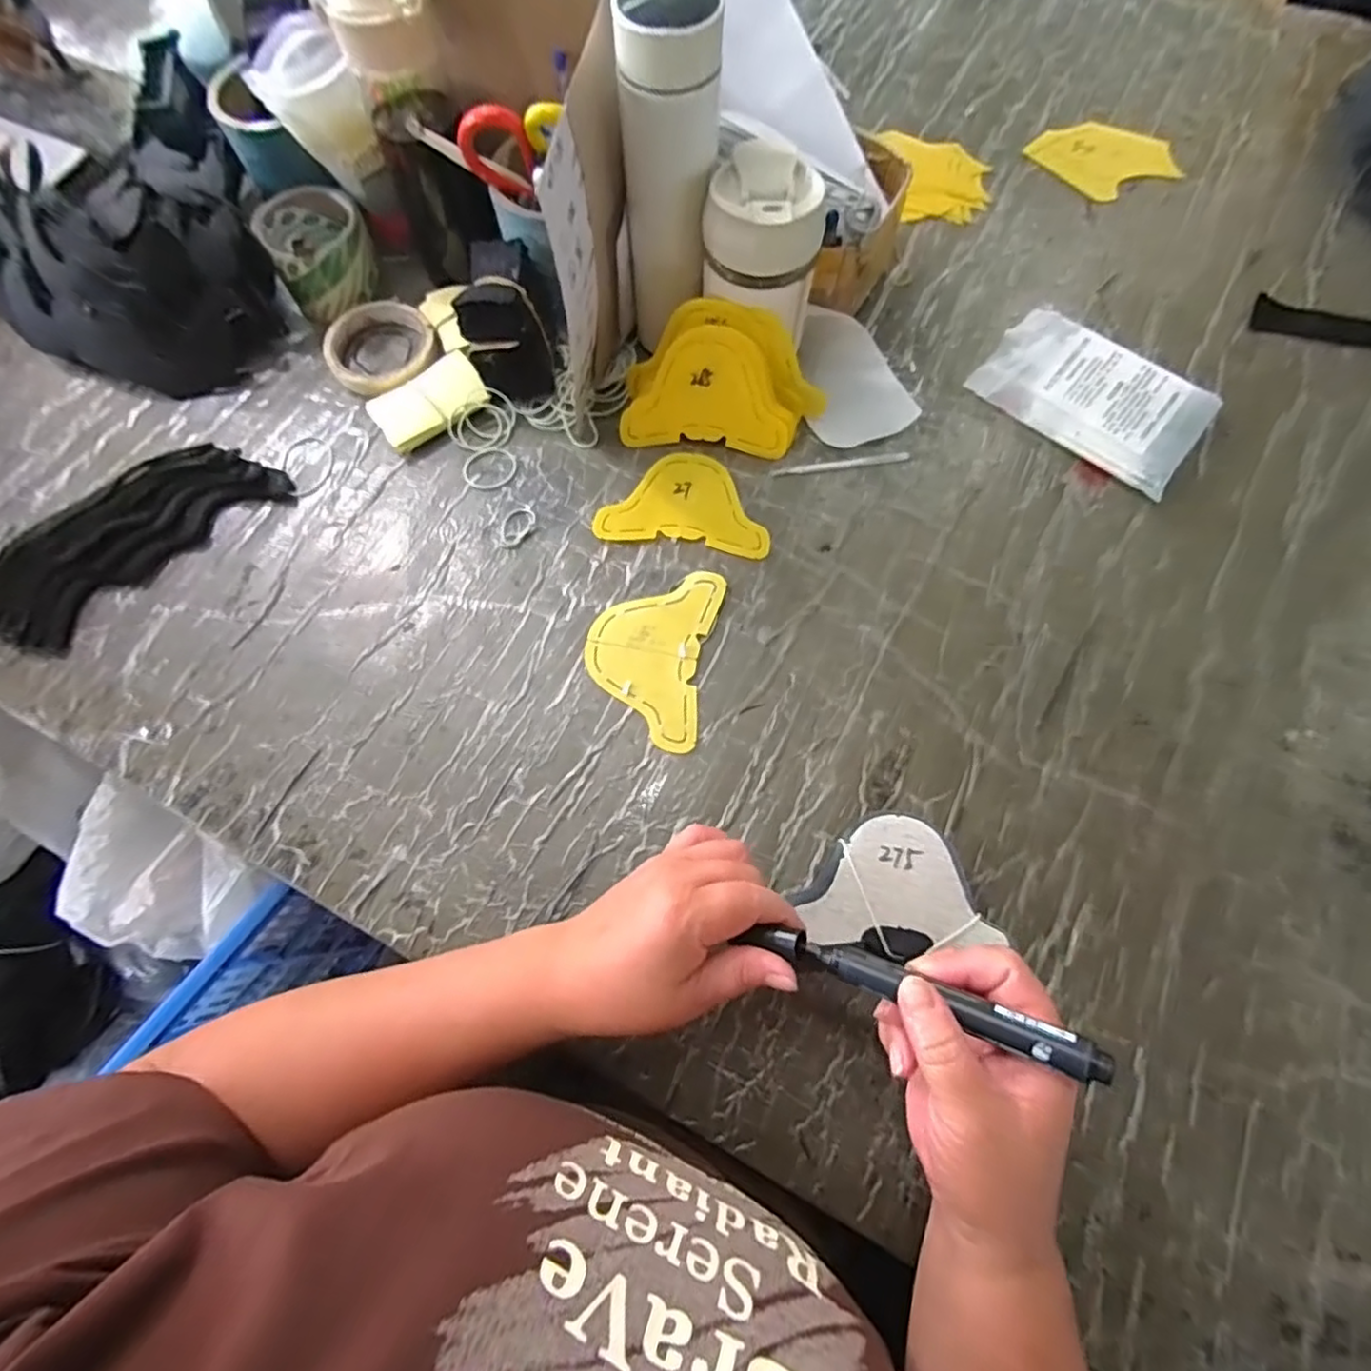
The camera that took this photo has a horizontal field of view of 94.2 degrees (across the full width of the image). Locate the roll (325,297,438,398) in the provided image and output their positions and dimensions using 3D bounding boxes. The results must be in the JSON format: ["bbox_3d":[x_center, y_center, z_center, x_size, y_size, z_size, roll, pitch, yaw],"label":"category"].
[{"bbox_3d":[-0.270,-0.305,0.565,0.091,0.016,0.104,-20,70,-6],"label":"roll"}]

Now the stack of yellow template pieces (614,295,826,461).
[{"bbox_3d":[0.031,-0.250,0.518,0.158,0.106,0.040,6,37,3],"label":"stack of yellow template pieces"}]

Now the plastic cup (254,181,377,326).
[{"bbox_3d":[-0.324,-0.388,0.572,0.082,0.071,0.086,0,69,1],"label":"plastic cup"}]

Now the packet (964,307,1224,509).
[{"bbox_3d":[0.339,-0.239,0.533,0.174,0.031,0.101,39,74,15],"label":"packet"}]

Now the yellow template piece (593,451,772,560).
[{"bbox_3d":[0.002,-0.151,0.520,0.135,0.004,0.089,8,71,2],"label":"yellow template piece"}]

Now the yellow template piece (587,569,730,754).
[{"bbox_3d":[-0.027,-0.025,0.475,0.089,0.004,0.138,10,72,6],"label":"yellow template piece"}]

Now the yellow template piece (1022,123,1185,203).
[{"bbox_3d":[0.416,-0.527,0.634,0.115,0.011,0.104,-22,70,-7],"label":"yellow template piece"}]

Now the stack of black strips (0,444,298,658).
[{"bbox_3d":[-0.444,-0.123,0.507,0.228,0.032,0.103,-43,74,-14],"label":"stack of black strips"}]

